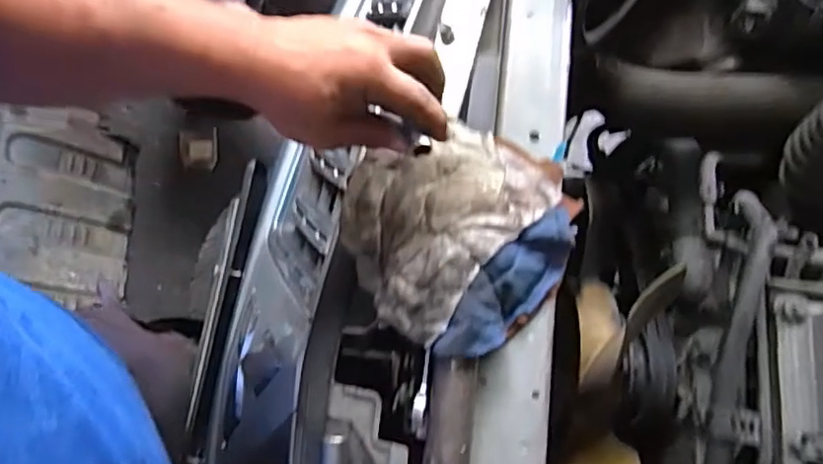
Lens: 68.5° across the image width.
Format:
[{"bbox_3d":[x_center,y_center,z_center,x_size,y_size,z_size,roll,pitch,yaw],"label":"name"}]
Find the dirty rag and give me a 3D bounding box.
[{"bbox_3d":[0.041,-0.002,0.454,0.170,0.040,0.170,-24,76,-9],"label":"dirty rag"}]

